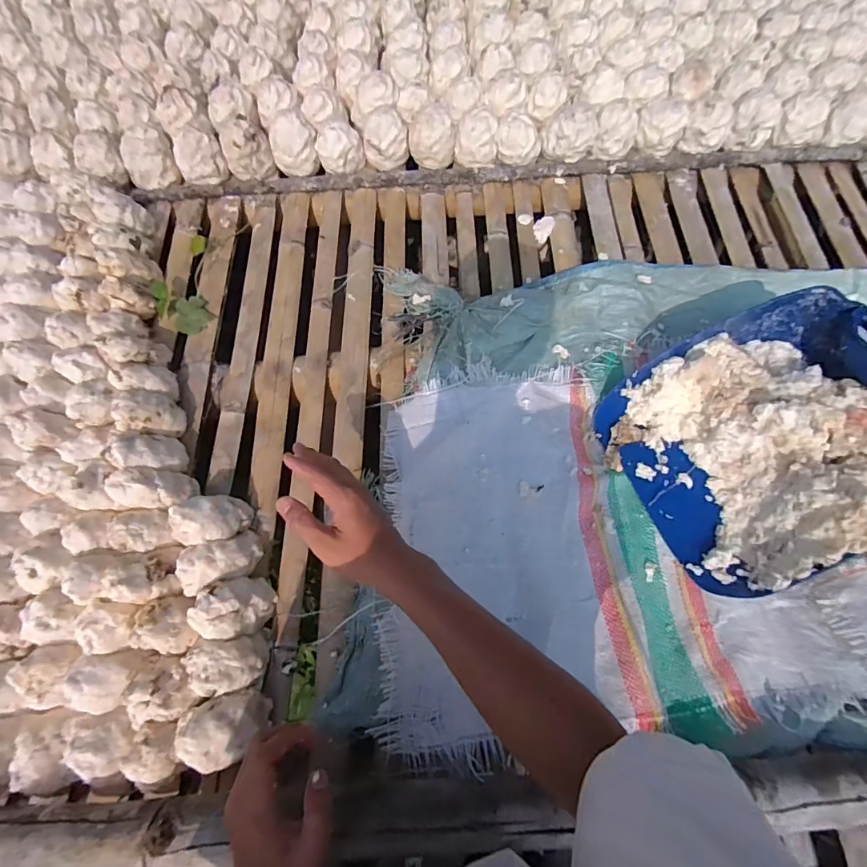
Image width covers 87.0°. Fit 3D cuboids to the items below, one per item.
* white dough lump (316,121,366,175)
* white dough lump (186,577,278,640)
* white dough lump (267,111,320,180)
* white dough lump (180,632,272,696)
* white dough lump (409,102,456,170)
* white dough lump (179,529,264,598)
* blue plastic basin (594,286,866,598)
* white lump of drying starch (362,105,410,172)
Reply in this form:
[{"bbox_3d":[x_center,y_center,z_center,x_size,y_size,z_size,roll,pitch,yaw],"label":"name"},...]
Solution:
[{"bbox_3d":[-0.172,-0.525,0.841,0.085,0.078,0.064,-10,71,-3],"label":"white dough lump"},{"bbox_3d":[-0.240,0.208,0.545,0.078,0.069,0.065,-5,71,-1],"label":"white dough lump"},{"bbox_3d":[-0.257,-0.529,0.839,0.086,0.082,0.071,-19,72,-6],"label":"white dough lump"},{"bbox_3d":[-0.234,0.262,0.521,0.076,0.069,0.055,-4,71,-1],"label":"white dough lump"},{"bbox_3d":[0.000,-0.549,0.848,0.082,0.083,0.079,0,71,0],"label":"white dough lump"},{"bbox_3d":[-0.265,0.159,0.570,0.080,0.064,0.055,-21,72,-7],"label":"white dough lump"},{"bbox_3d":[0.419,-0.003,0.583,0.334,0.141,0.309,-30,73,-10],"label":"blue plastic basin"},{"bbox_3d":[-0.090,-0.546,0.848,0.083,0.079,0.072,-5,71,-1],"label":"white lump of drying starch"}]

